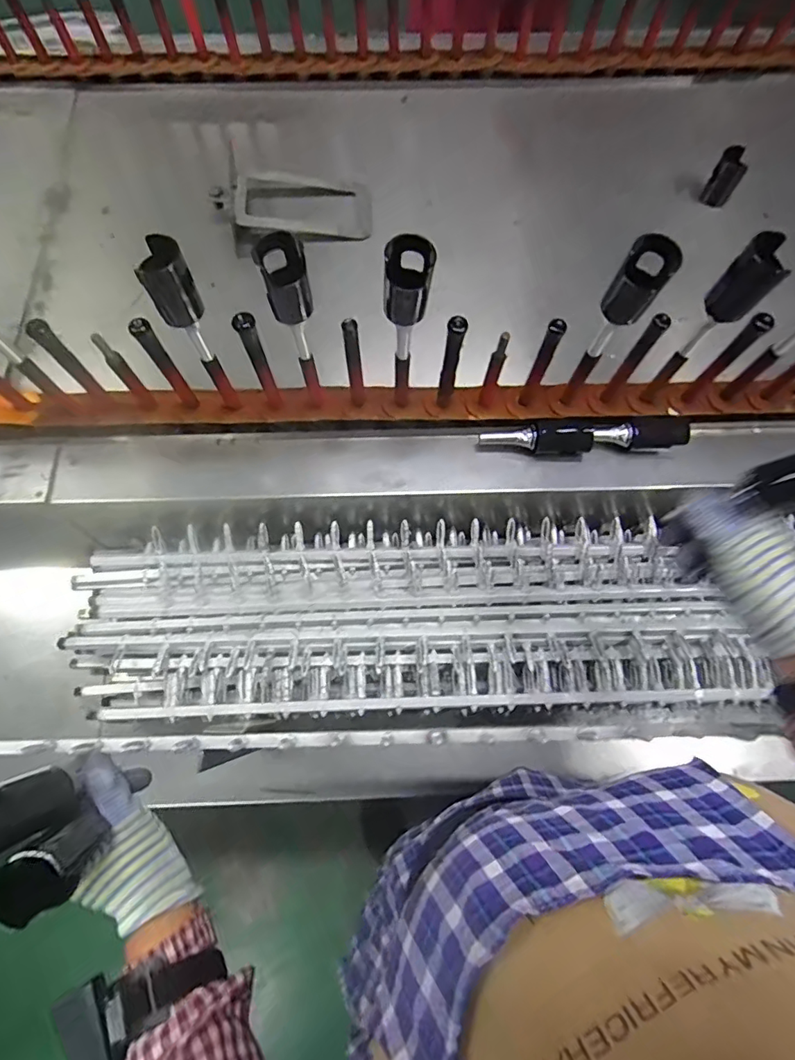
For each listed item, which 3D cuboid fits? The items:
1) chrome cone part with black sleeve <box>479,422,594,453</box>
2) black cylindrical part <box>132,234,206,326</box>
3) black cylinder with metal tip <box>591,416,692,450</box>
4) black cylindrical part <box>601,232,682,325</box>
[{"bbox_3d":[0.174,-0.114,0.637,0.136,0.025,0.030,-1,71,0],"label":"chrome cone part with black sleeve"},{"bbox_3d":[-0.206,-0.223,0.460,0.041,0.075,0.041,0,71,0],"label":"black cylindrical part"},{"bbox_3d":[0.301,-0.118,0.626,0.109,0.029,0.028,-4,71,-1],"label":"black cylinder with metal tip"},{"bbox_3d":[0.216,-0.221,0.453,0.040,0.073,0.036,41,76,13],"label":"black cylindrical part"}]

